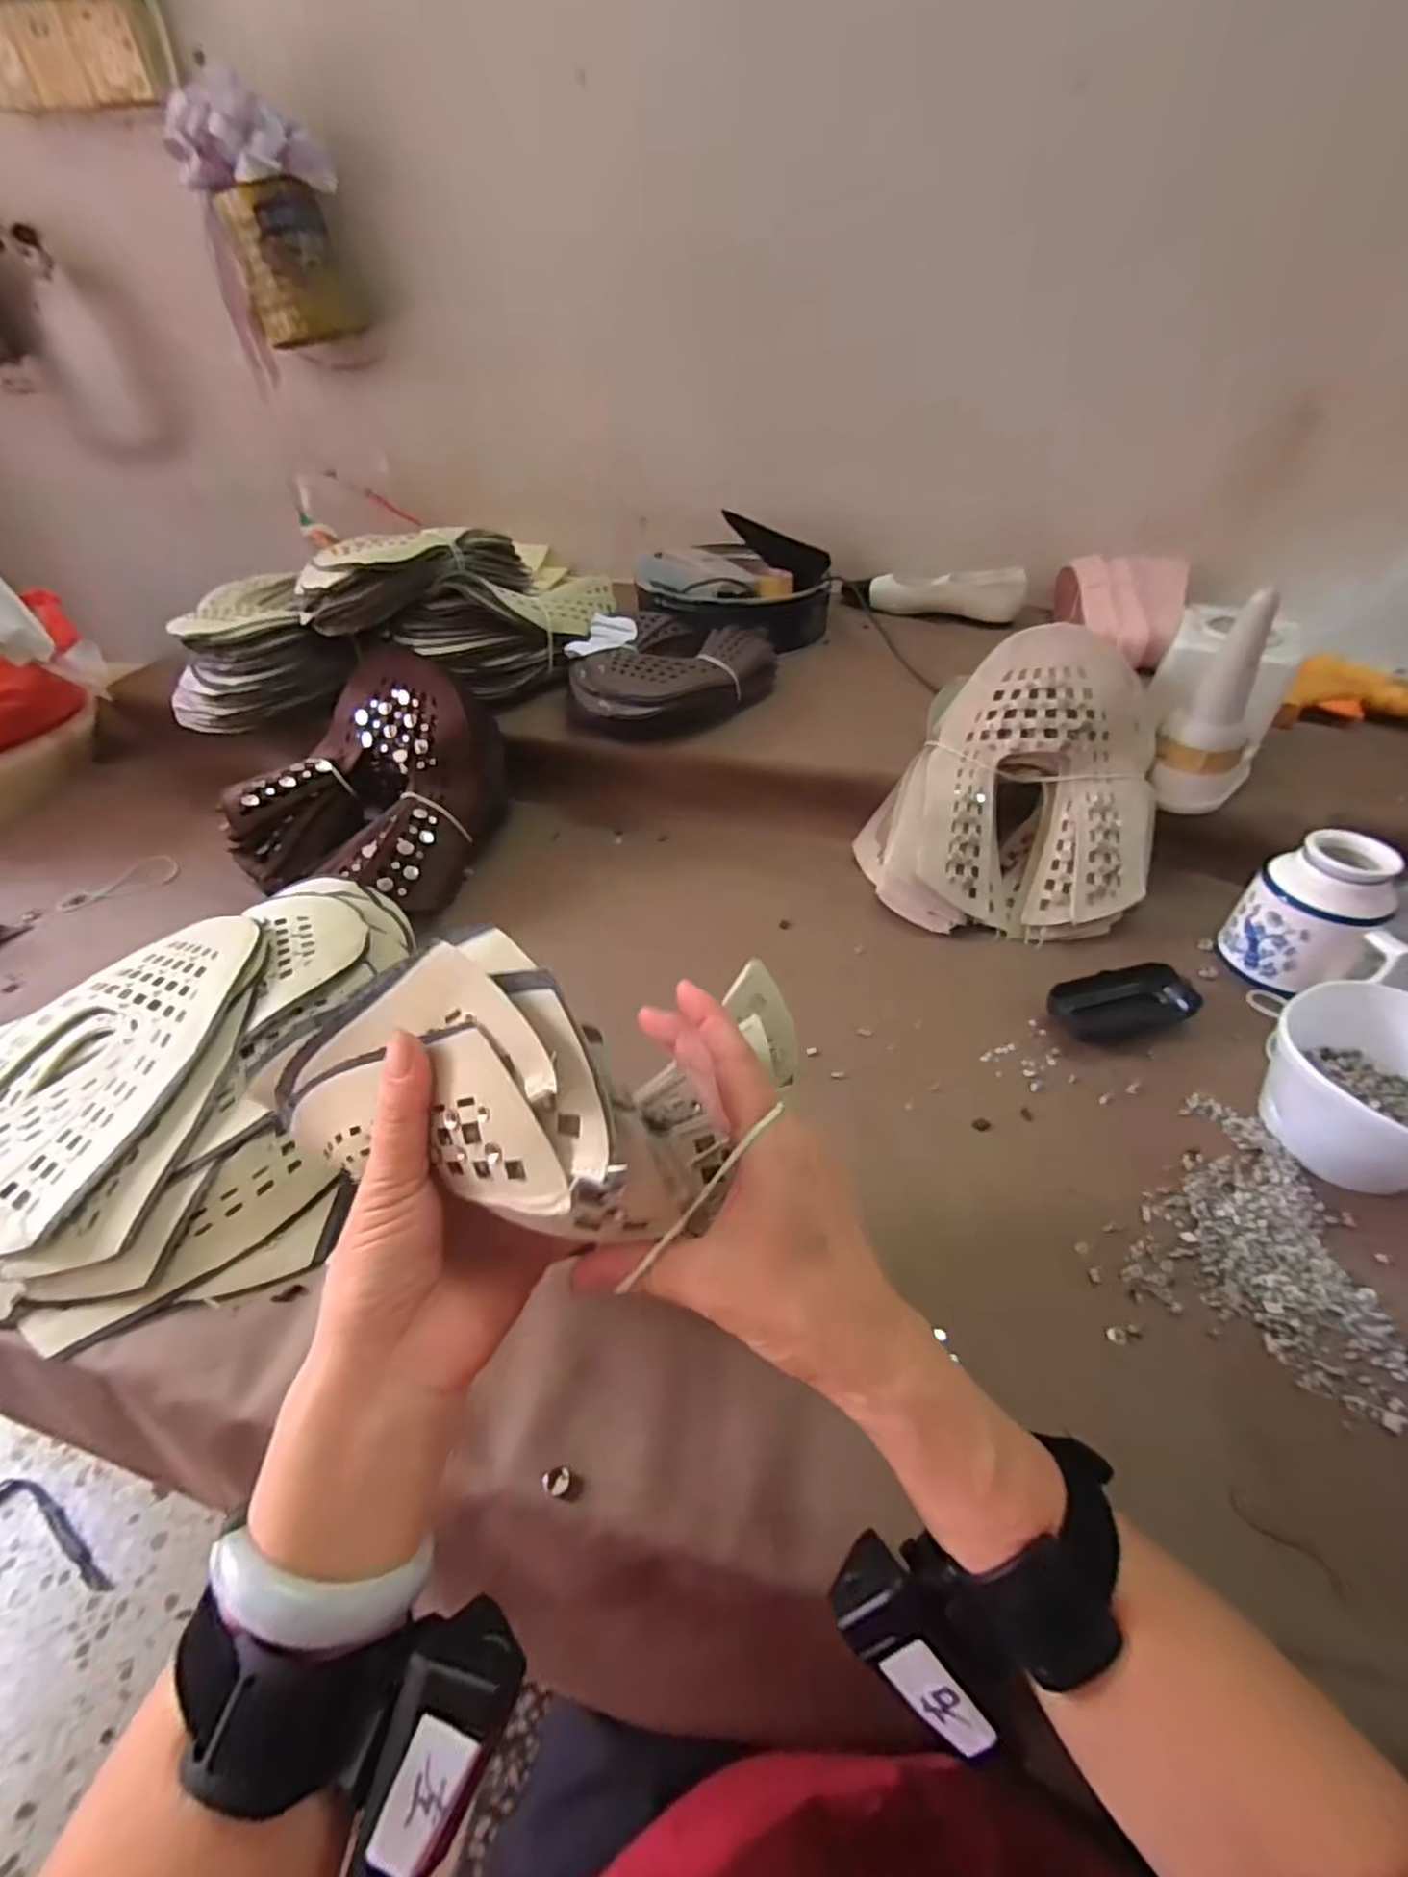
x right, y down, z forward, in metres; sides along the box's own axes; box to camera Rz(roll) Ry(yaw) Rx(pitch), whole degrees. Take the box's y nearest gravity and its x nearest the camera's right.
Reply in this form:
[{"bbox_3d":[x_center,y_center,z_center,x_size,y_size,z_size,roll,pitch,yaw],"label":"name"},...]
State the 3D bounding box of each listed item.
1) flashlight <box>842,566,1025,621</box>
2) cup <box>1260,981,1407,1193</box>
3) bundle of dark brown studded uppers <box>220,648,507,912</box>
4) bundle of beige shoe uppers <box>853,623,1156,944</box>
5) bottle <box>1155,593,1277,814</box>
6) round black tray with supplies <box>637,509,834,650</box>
[{"bbox_3d":[0.324,-0.495,1.015,0.246,0.054,0.048,7,43,9],"label":"flashlight"},{"bbox_3d":[0.432,0.103,0.460,0.118,0.083,0.121,-1,43,1],"label":"cup"},{"bbox_3d":[-0.320,-0.156,0.680,0.205,0.152,0.224,3,43,5],"label":"bundle of dark brown studded uppers"},{"bbox_3d":[0.276,-0.129,0.629,0.246,0.197,0.186,18,46,19],"label":"bundle of beige shoe uppers"},{"bbox_3d":[0.440,-0.192,0.609,0.078,0.170,0.071,30,51,29],"label":"bottle"},{"bbox_3d":[0.044,-0.458,0.933,0.214,0.093,0.197,-1,43,1],"label":"round black tray with supplies"}]

